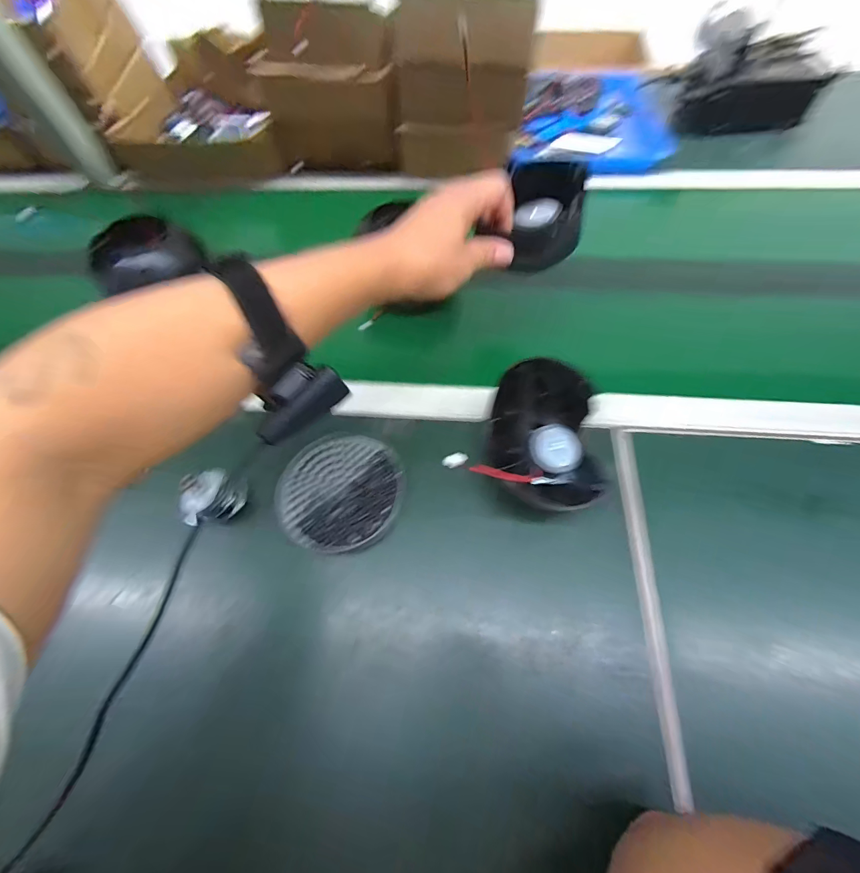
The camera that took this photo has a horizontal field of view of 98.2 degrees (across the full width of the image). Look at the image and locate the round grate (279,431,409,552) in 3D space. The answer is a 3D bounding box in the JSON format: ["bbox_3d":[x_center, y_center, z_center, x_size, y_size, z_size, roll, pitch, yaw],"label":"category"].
[{"bbox_3d":[-0.084,0.050,0.353,0.116,0.008,0.113,-2,62,3],"label":"round grate"}]

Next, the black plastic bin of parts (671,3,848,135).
[{"bbox_3d":[0.522,-0.577,0.594,0.205,0.124,0.091,9,63,8],"label":"black plastic bin of parts"}]

